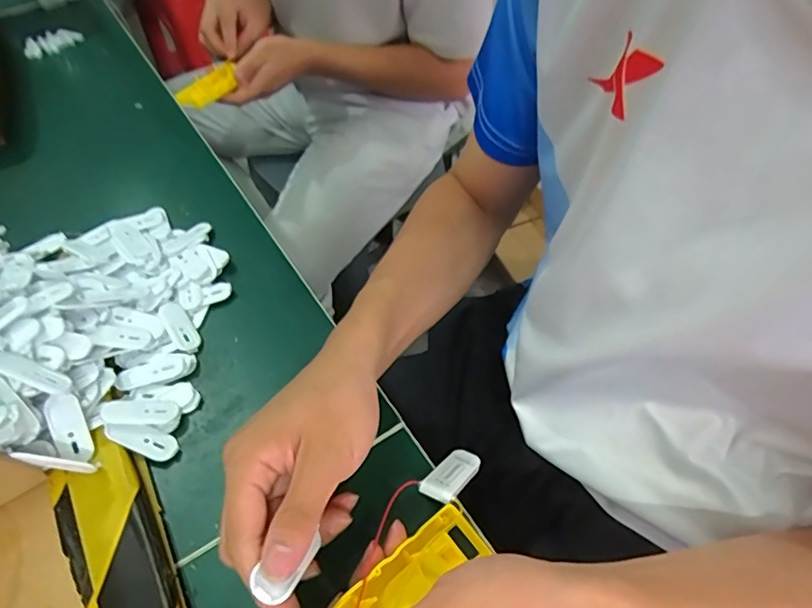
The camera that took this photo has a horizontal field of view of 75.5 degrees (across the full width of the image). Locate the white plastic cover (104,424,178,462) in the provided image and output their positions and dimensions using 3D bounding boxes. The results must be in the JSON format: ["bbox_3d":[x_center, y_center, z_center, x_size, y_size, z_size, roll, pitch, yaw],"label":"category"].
[{"bbox_3d":[-0.177,0.091,0.350,0.046,0.004,0.018,22,51,-11],"label":"white plastic cover"}]

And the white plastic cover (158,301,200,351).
[{"bbox_3d":[-0.178,0.017,0.410,0.018,0.006,0.049,-30,56,-20],"label":"white plastic cover"}]

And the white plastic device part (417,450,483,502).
[{"bbox_3d":[0.029,0.107,0.330,0.022,0.007,0.054,30,23,24],"label":"white plastic device part"}]

